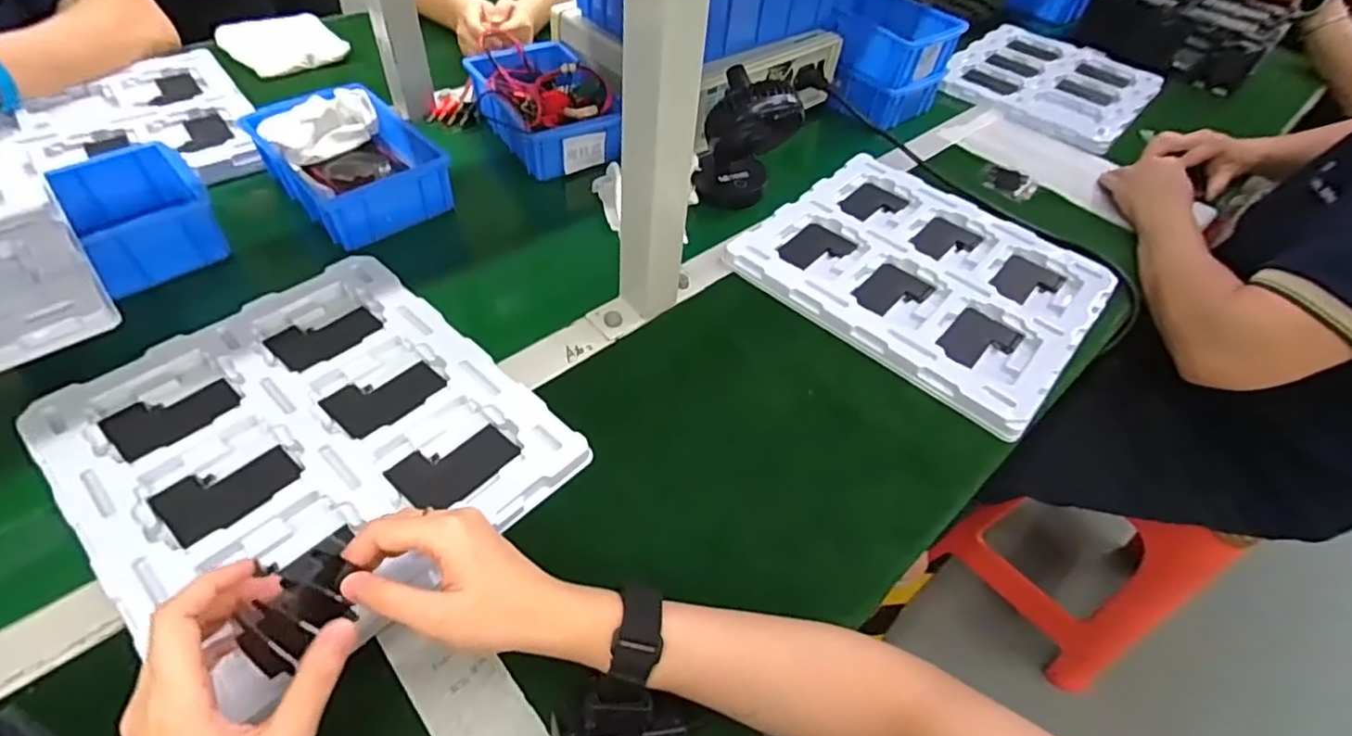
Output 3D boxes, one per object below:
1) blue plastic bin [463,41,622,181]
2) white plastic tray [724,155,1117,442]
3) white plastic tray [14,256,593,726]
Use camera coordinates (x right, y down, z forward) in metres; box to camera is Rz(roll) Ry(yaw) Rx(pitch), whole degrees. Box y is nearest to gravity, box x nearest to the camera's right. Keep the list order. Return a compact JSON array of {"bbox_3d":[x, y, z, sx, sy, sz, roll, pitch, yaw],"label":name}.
[{"bbox_3d":[-0.155,-0.311,0.740,0.124,0.068,0.190,-23,55,-23],"label":"blue plastic bin"},{"bbox_3d":[0.248,-0.101,0.630,0.314,0.026,0.263,38,56,24],"label":"white plastic tray"},{"bbox_3d":[-0.265,0.051,0.457,0.304,0.018,0.266,36,55,23],"label":"white plastic tray"}]

